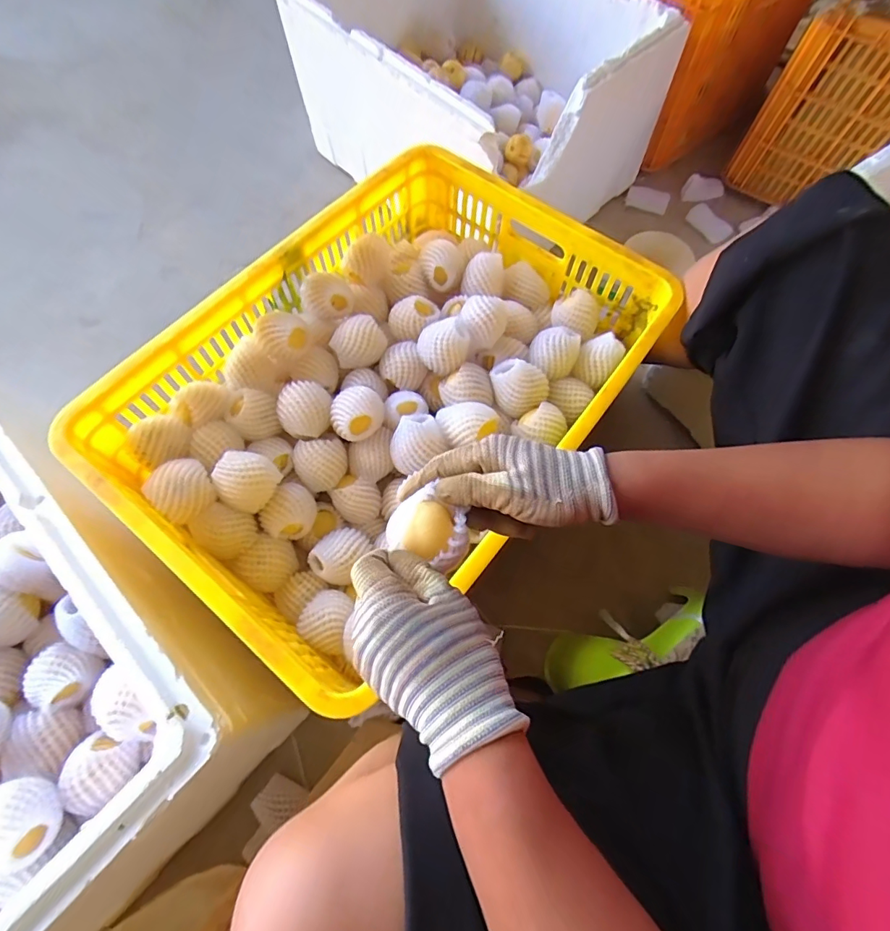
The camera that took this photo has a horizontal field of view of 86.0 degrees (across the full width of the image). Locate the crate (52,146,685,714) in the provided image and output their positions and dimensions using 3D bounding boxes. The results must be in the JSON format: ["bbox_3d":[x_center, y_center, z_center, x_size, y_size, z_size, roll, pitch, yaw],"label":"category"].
[{"bbox_3d":[-0.055,-0.094,0.568,0.405,0.160,0.580,37,71,13],"label":"crate"}]

